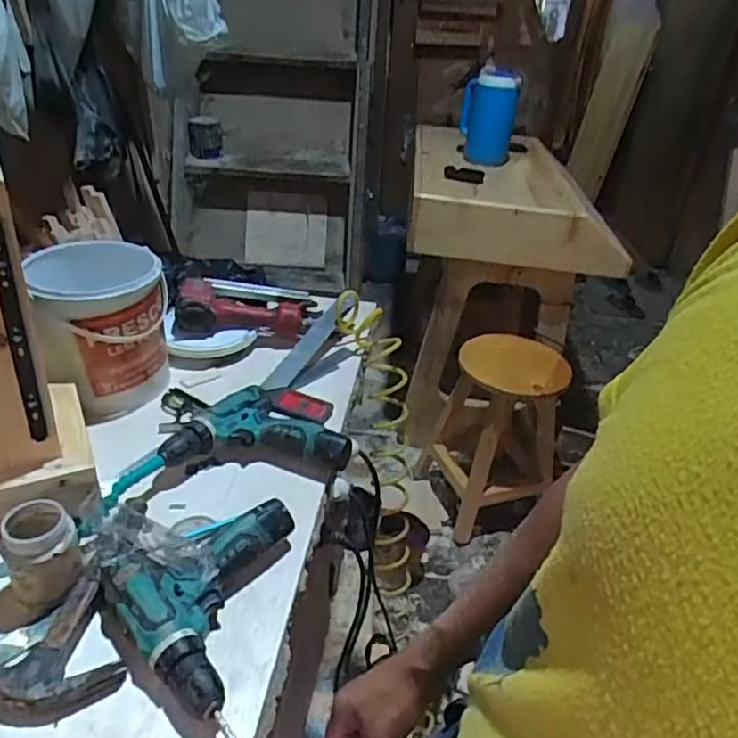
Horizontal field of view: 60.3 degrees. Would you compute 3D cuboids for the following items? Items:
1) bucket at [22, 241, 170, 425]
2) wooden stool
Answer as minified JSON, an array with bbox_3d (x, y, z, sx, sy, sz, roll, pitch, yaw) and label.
[{"bbox_3d":[-0.378,-0.055,0.915,0.165,0.200,0.165,-8,32,-20],"label":"bucket"},{"bbox_3d":[0.377,0.158,1.844,0.341,0.498,0.365,-9,32,-20],"label":"wooden stool"}]

